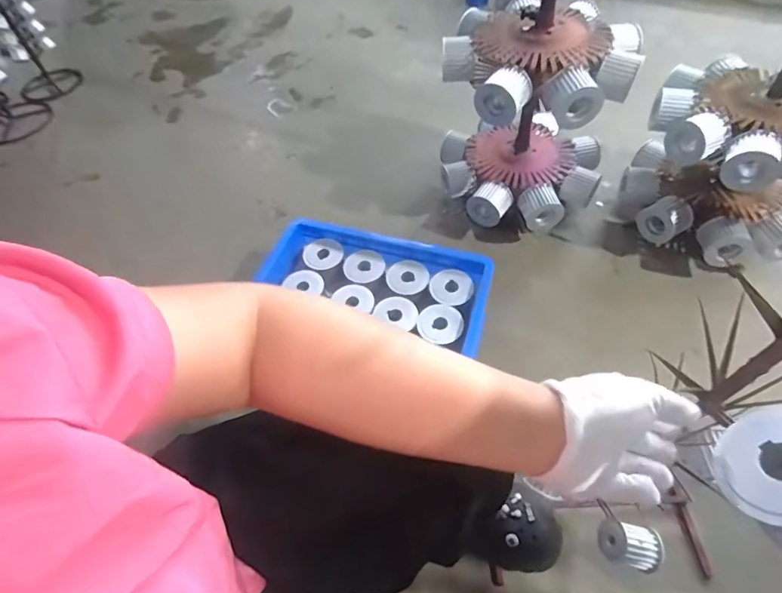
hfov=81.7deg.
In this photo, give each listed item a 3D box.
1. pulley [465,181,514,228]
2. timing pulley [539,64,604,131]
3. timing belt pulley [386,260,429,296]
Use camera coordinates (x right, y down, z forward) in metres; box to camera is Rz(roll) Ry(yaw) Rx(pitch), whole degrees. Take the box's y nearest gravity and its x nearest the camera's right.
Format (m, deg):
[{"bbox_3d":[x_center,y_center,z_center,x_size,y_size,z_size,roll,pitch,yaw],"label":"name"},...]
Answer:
[{"bbox_3d":[0.208,-0.197,0.954,0.083,0.073,0.058,20,59,18],"label":"pulley"},{"bbox_3d":[0.295,-0.320,0.742,0.082,0.083,0.055,-9,55,-2],"label":"timing pulley"},{"bbox_3d":[0.031,-0.038,0.835,0.077,0.025,0.074,-4,55,2],"label":"timing belt pulley"}]

